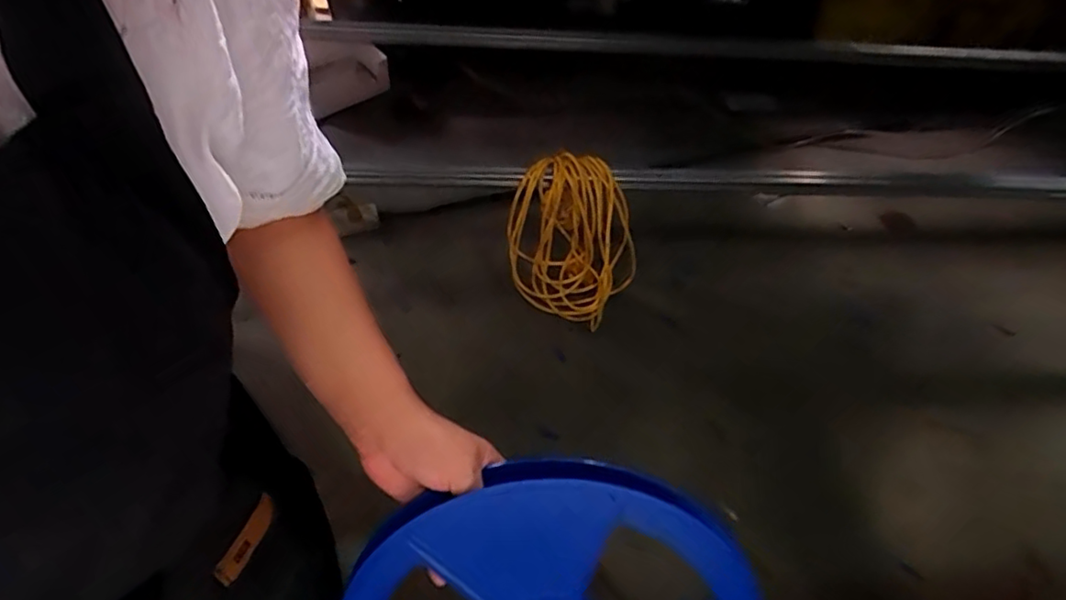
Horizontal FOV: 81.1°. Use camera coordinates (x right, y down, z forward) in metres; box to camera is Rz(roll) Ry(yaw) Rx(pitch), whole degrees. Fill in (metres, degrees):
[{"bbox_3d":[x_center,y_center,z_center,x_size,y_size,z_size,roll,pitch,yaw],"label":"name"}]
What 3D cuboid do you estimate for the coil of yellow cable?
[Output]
[{"bbox_3d":[0.086,-0.138,1.463,0.300,0.357,0.173,22,56,12],"label":"coil of yellow cable"}]

